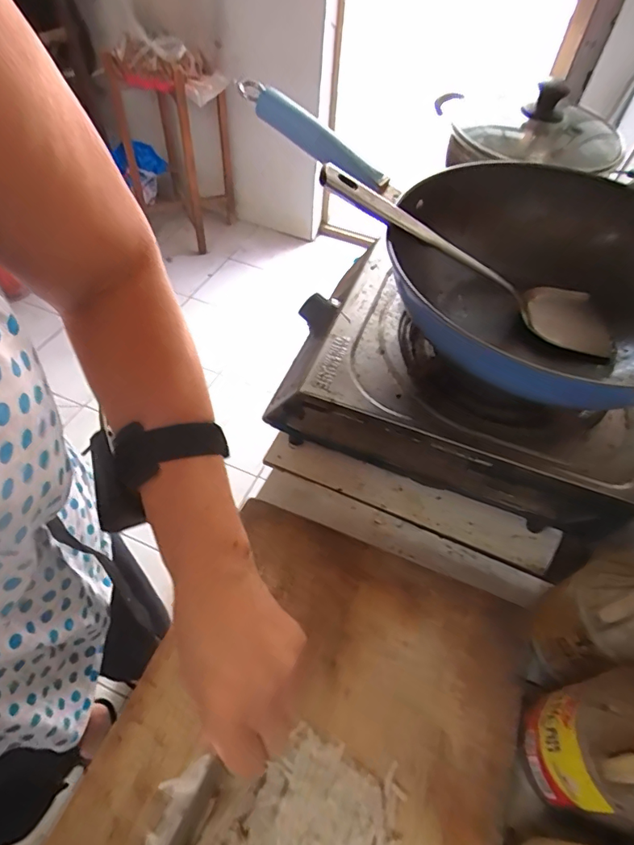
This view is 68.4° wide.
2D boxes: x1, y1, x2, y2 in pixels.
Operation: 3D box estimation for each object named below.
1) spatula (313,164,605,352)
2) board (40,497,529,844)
[{"bbox_3d":[0.142,-0.146,0.421,0.305,0.030,0.078,24,50,-18],"label":"spatula"},{"bbox_3d":[-0.027,0.286,0.297,0.280,0.023,0.456,22,54,12],"label":"board"}]

